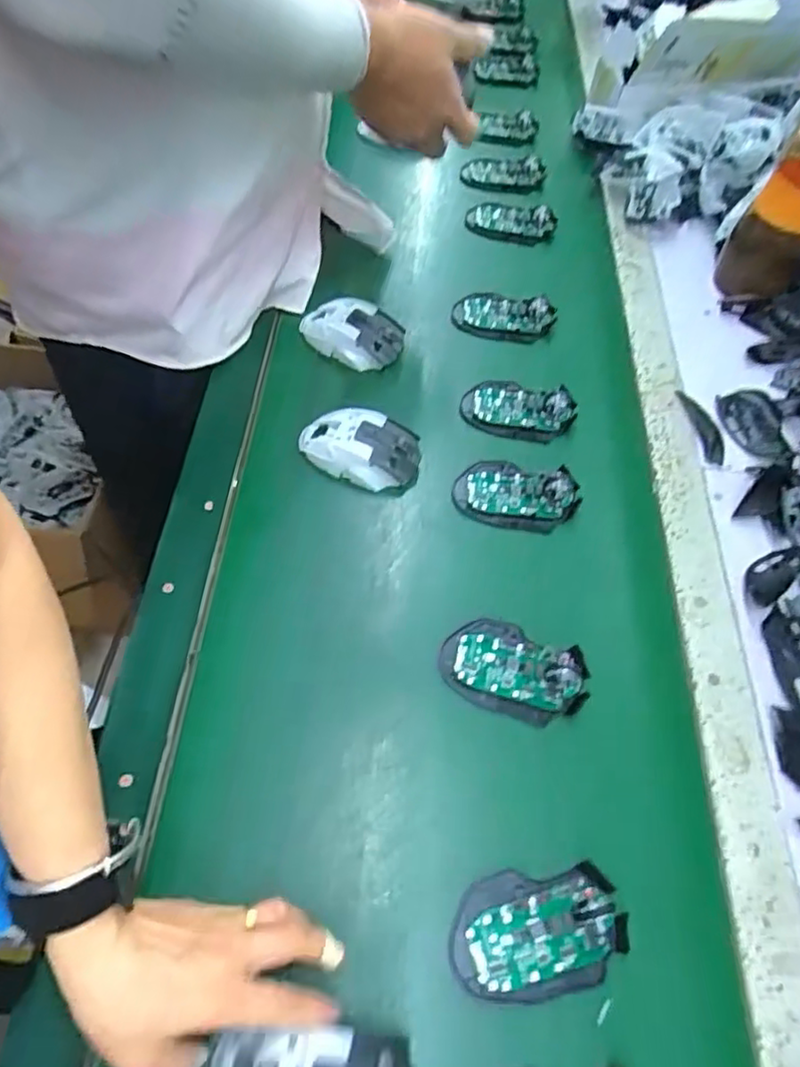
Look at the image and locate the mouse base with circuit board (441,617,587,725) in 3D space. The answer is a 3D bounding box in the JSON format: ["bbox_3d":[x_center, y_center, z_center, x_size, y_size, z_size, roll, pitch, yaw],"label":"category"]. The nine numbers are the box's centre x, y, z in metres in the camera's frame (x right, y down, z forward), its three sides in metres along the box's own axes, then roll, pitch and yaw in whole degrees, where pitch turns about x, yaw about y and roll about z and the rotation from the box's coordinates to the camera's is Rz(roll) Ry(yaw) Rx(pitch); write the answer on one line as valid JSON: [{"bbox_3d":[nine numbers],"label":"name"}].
[{"bbox_3d":[0.092,0.107,0.518,0.112,0.017,0.070,24,58,4],"label":"mouse base with circuit board"}]

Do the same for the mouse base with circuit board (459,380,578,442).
[{"bbox_3d":[0.120,-0.128,0.671,0.110,0.023,0.062,20,58,2],"label":"mouse base with circuit board"}]

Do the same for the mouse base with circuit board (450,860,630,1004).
[{"bbox_3d":[0.091,0.258,0.423,0.113,0.023,0.070,-1,60,-10],"label":"mouse base with circuit board"}]

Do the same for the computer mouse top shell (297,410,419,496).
[{"bbox_3d":[-0.038,-0.083,0.619,0.118,0.035,0.065,18,58,6],"label":"computer mouse top shell"}]

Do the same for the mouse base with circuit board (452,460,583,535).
[{"bbox_3d":[0.109,-0.037,0.611,0.111,0.020,0.066,19,58,2],"label":"mouse base with circuit board"}]

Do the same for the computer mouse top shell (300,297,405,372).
[{"bbox_3d":[-0.052,-0.218,0.704,0.115,0.032,0.069,28,60,12],"label":"computer mouse top shell"}]

